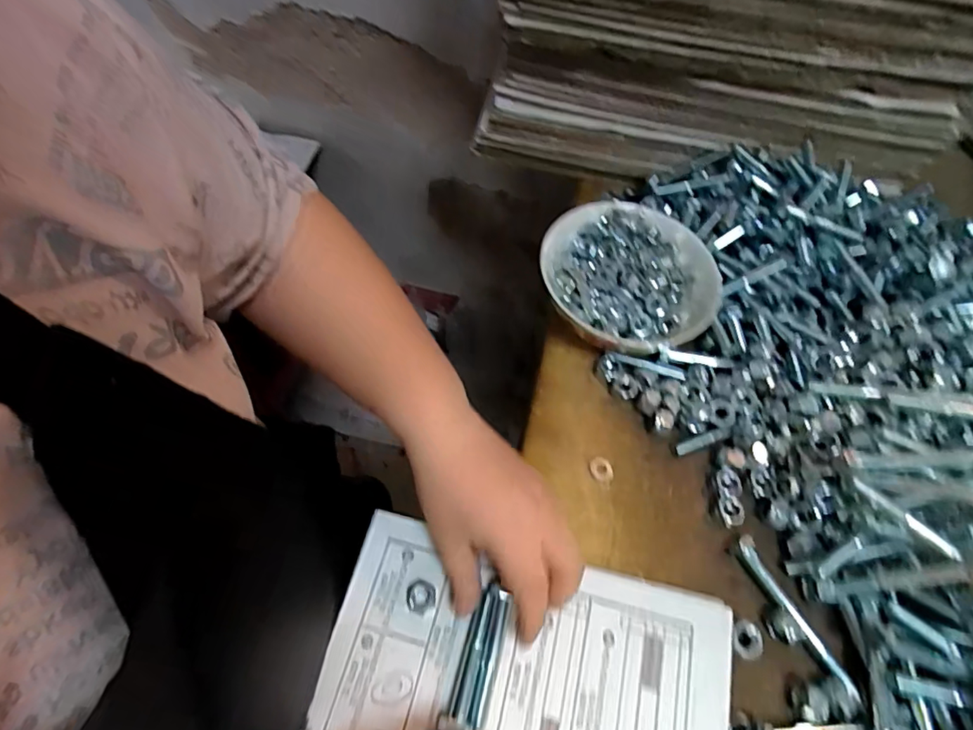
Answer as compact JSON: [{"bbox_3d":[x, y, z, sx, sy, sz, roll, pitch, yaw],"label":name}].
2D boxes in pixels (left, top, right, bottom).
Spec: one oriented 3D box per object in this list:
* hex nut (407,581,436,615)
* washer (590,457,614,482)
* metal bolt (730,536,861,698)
[{"bbox_3d":[-0.038,0.135,0.315,0.017,0.004,0.017,27,60,12],"label":"hex nut"},{"bbox_3d":[0.081,0.073,0.380,0.017,0.004,0.017,6,58,-1],"label":"washer"},{"bbox_3d":[0.189,0.152,0.331,0.010,0.013,0.100,-26,64,-19],"label":"metal bolt"}]

